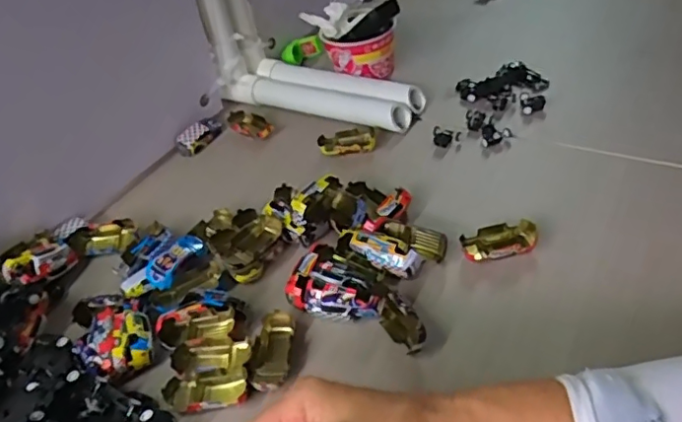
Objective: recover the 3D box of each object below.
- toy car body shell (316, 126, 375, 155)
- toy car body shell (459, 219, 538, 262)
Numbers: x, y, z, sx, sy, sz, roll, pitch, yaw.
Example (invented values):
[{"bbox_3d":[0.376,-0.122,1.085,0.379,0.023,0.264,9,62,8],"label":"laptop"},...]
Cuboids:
[{"bbox_3d":[0.006,-0.077,0.632,0.062,0.013,0.037,-7,41,6],"label":"toy car body shell"},{"bbox_3d":[0.138,0.028,0.492,0.066,0.021,0.032,-13,41,-2],"label":"toy car body shell"}]

